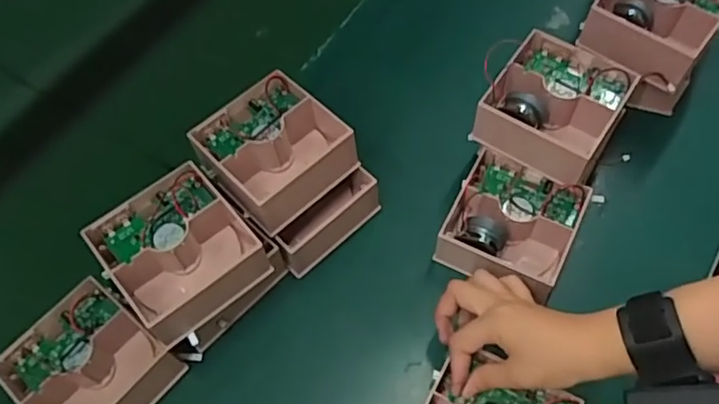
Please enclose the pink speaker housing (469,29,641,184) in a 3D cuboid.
[{"bbox_3d":[0.169,-0.082,0.541,0.104,0.052,0.106,27,66,18],"label":"pink speaker housing"}]

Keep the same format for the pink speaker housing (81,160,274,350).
[{"bbox_3d":[-0.141,0.040,0.488,0.102,0.050,0.102,-37,65,-16],"label":"pink speaker housing"}]

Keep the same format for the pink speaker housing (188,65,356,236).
[{"bbox_3d":[-0.071,-0.047,0.530,0.105,0.047,0.106,40,70,22],"label":"pink speaker housing"}]

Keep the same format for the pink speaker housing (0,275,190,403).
[{"bbox_3d":[-0.214,0.132,0.500,0.107,0.051,0.109,34,68,20],"label":"pink speaker housing"}]

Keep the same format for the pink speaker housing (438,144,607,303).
[{"bbox_3d":[0.133,0.022,0.542,0.103,0.048,0.107,23,64,16],"label":"pink speaker housing"}]

